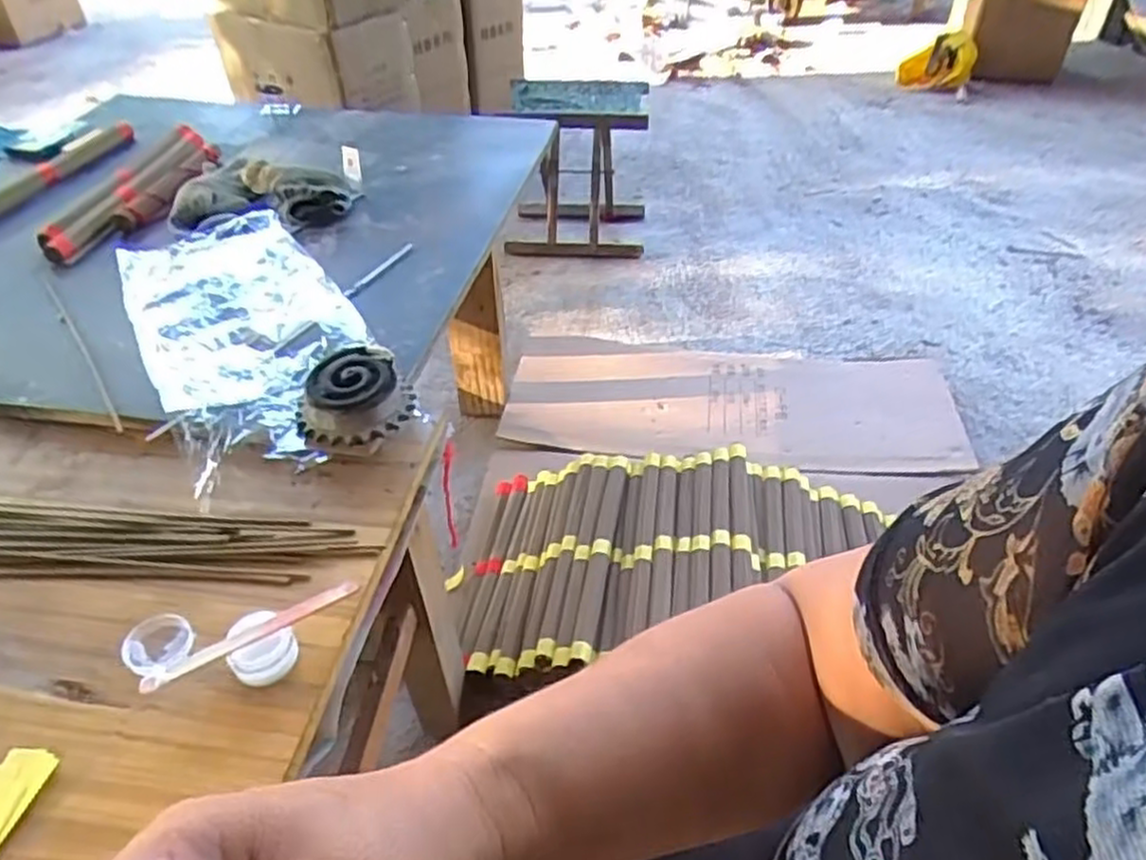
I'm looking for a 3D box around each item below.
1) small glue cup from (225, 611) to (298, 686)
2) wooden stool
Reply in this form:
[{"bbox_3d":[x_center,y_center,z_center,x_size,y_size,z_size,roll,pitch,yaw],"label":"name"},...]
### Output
[{"bbox_3d":[-0.180,0.127,0.439,0.035,0.029,0.031,-15,43,-15],"label":"small glue cup"},{"bbox_3d":[0.008,-0.600,1.700,0.308,0.326,0.304,2,41,4],"label":"wooden stool"}]

